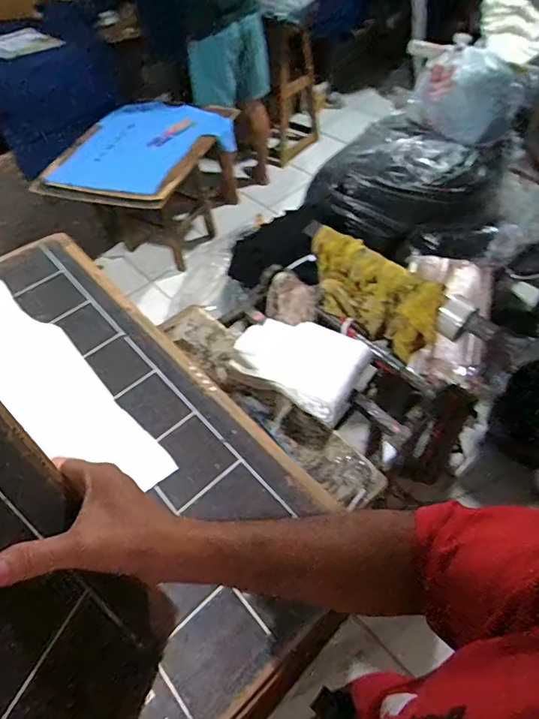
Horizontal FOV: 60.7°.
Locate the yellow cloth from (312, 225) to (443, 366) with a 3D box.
[{"bbox_3d":[0.210,-0.153,1.030,0.356,0.145,0.140,34,62,27],"label":"yellow cloth"}]

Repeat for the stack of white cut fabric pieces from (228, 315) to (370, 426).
[{"bbox_3d":[0.057,-0.010,0.961,0.273,0.044,0.204,26,59,23],"label":"stack of white cut fabric pieces"}]

